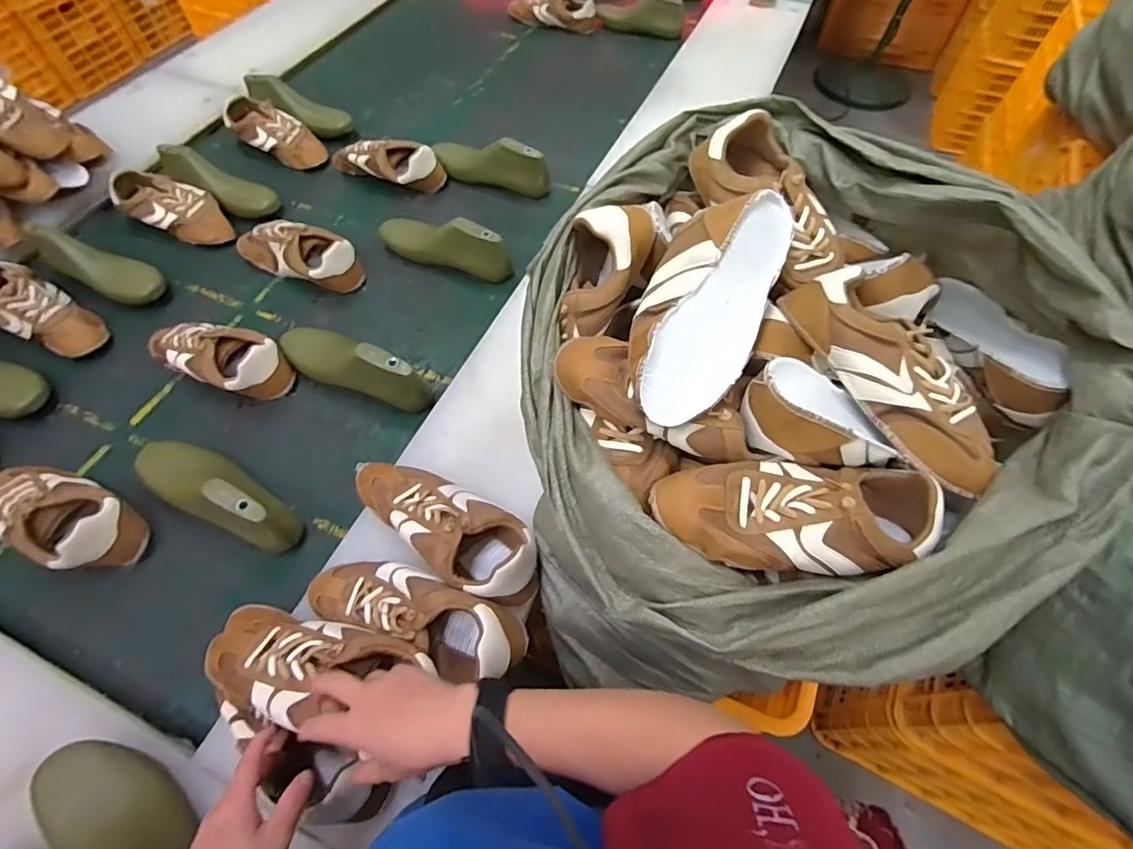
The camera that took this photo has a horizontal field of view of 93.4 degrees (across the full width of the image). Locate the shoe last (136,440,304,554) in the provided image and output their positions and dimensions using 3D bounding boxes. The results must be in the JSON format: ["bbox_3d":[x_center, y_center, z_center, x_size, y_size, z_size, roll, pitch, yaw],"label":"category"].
[{"bbox_3d":[-0.461,0.085,0.689,0.263,0.099,0.072,26,63,14],"label":"shoe last"}]

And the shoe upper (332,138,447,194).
[{"bbox_3d":[-0.377,-0.525,1.083,0.249,0.082,0.073,12,61,6],"label":"shoe upper"}]

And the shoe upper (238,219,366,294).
[{"bbox_3d":[-0.474,-0.312,0.949,0.240,0.074,0.090,21,62,11],"label":"shoe upper"}]

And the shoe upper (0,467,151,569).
[{"bbox_3d":[-0.649,0.116,0.679,0.230,0.083,0.106,23,62,12],"label":"shoe upper"}]

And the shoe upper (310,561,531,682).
[{"bbox_3d":[-0.169,0.199,0.563,0.245,0.070,0.088,18,61,10],"label":"shoe upper"}]

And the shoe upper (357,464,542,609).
[{"bbox_3d":[-0.141,0.110,0.619,0.252,0.073,0.100,34,65,18],"label":"shoe upper"}]

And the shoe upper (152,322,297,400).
[{"bbox_3d":[-0.526,-0.106,0.815,0.214,0.080,0.094,20,62,11],"label":"shoe upper"}]

